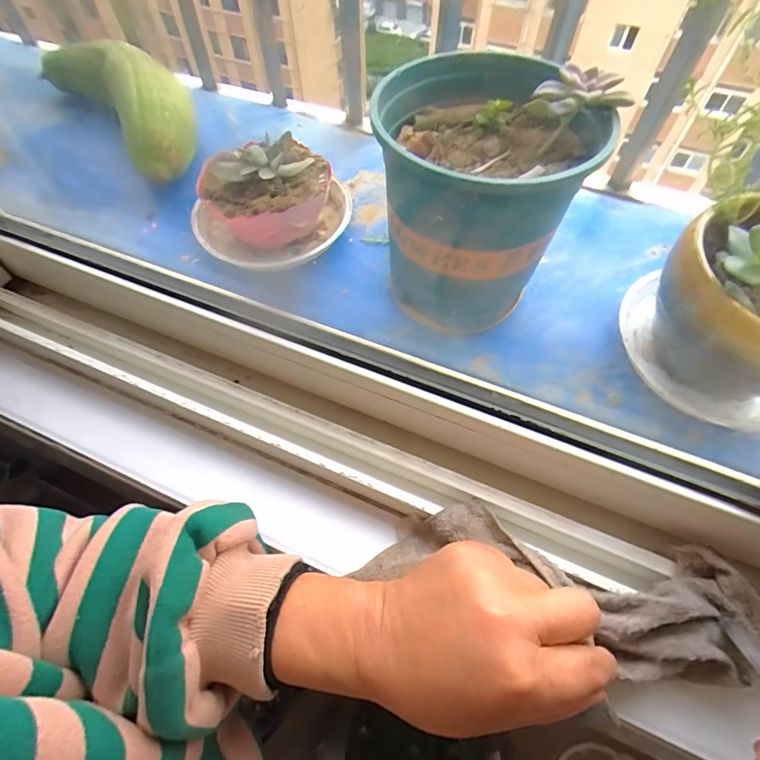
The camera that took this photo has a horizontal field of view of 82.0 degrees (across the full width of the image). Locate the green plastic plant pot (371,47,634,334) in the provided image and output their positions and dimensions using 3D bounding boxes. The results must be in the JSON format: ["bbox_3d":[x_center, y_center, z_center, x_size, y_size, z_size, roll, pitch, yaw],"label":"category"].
[{"bbox_3d":[0.080,-0.155,0.373,0.155,0.173,0.166,0,59,0],"label":"green plastic plant pot"}]

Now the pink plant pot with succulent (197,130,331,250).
[{"bbox_3d":[-0.113,-0.189,0.442,0.130,0.083,0.117,-26,62,-15],"label":"pink plant pot with succulent"}]

